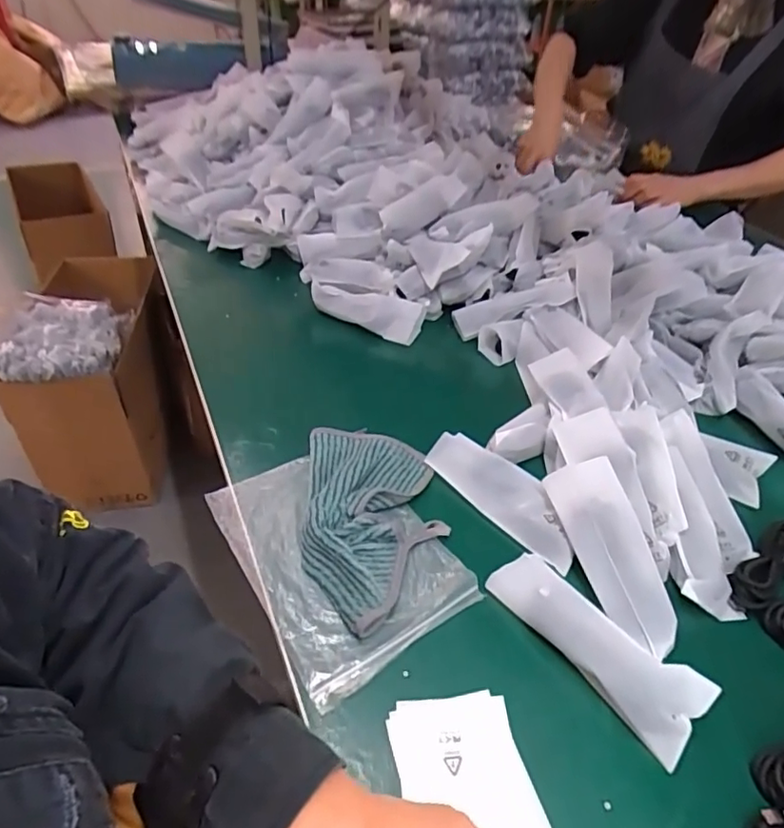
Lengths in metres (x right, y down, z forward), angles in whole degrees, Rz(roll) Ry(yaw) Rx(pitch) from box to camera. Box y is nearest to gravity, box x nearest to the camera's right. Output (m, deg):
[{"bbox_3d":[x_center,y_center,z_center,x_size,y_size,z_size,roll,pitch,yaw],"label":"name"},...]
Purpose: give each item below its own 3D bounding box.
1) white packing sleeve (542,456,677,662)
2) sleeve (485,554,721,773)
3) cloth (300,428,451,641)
[{"bbox_3d":[0.168,0.105,0.438,0.054,0.013,0.151,-25,54,16],"label":"white packing sleeve"},{"bbox_3d":[0.141,0.157,0.402,0.049,0.031,0.156,-26,49,-30],"label":"sleeve"},{"bbox_3d":[-0.017,0.082,0.479,0.111,0.028,0.201,0,41,-4],"label":"cloth"}]

